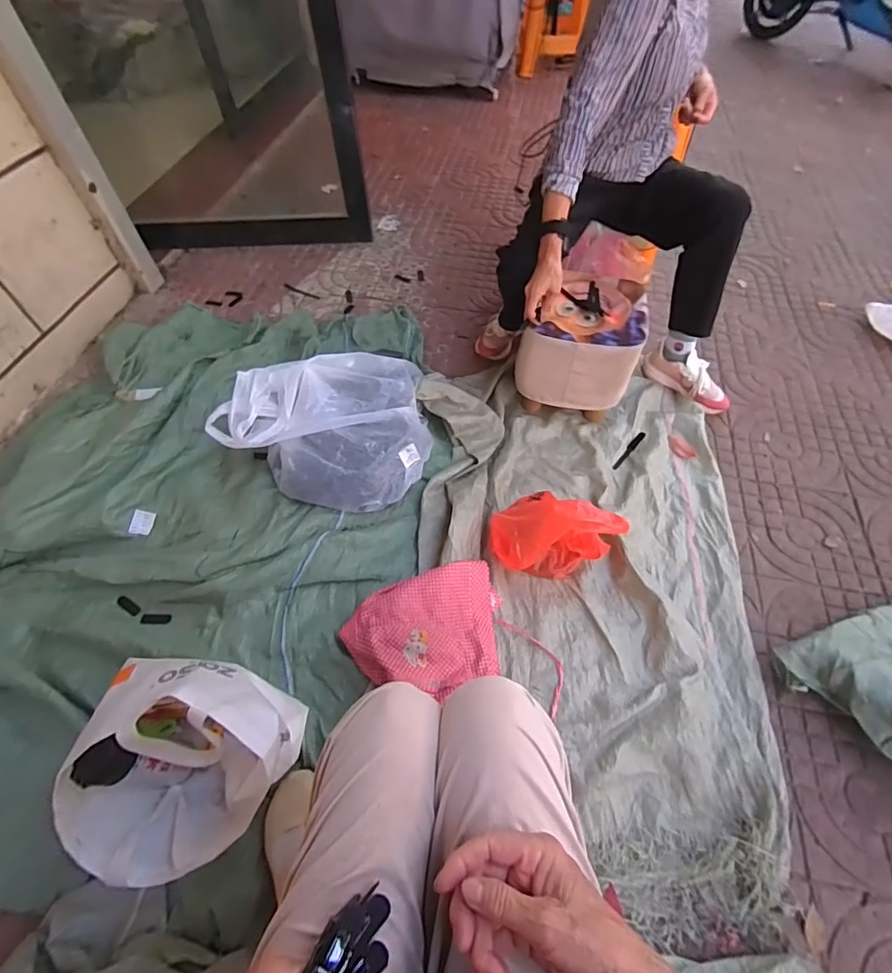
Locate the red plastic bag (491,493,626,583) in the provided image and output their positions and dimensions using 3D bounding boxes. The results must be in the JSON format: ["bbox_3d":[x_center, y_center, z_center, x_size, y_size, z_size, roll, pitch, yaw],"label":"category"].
[{"bbox_3d":[0.193,0.096,0.941,0.171,0.158,0.196,-37,65,-21],"label":"red plastic bag"}]

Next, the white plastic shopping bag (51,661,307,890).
[{"bbox_3d":[-0.360,0.387,0.691,0.267,0.250,0.263,-3,56,1],"label":"white plastic shopping bag"}]

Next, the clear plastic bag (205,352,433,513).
[{"bbox_3d":[-0.261,-0.133,1.079,0.440,0.174,0.324,3,58,2],"label":"clear plastic bag"}]

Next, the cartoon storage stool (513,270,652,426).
[{"bbox_3d":[0.302,-0.323,1.164,0.245,0.240,0.251,7,56,7],"label":"cartoon storage stool"}]

